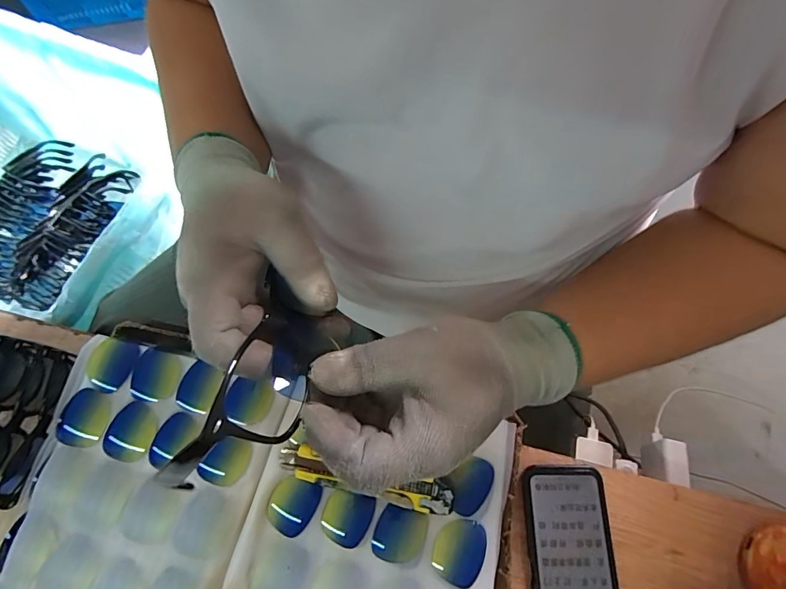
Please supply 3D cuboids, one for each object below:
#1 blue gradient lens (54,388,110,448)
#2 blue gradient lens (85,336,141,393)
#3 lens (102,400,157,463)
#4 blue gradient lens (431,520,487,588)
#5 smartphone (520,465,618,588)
[{"bbox_3d":[-0.289,0.116,0.394,0.043,0.006,0.050,13,70,3],"label":"blue gradient lens"},{"bbox_3d":[-0.272,0.068,0.406,0.040,0.008,0.050,11,70,2],"label":"blue gradient lens"},{"bbox_3d":[-0.245,0.130,0.396,0.042,0.008,0.052,20,71,5],"label":"lens"},{"bbox_3d":[0.057,0.220,0.361,0.041,0.005,0.049,19,71,5],"label":"blue gradient lens"},{"bbox_3d":[0.173,0.257,0.411,0.080,0.012,0.163,1,70,-1],"label":"smartphone"}]

